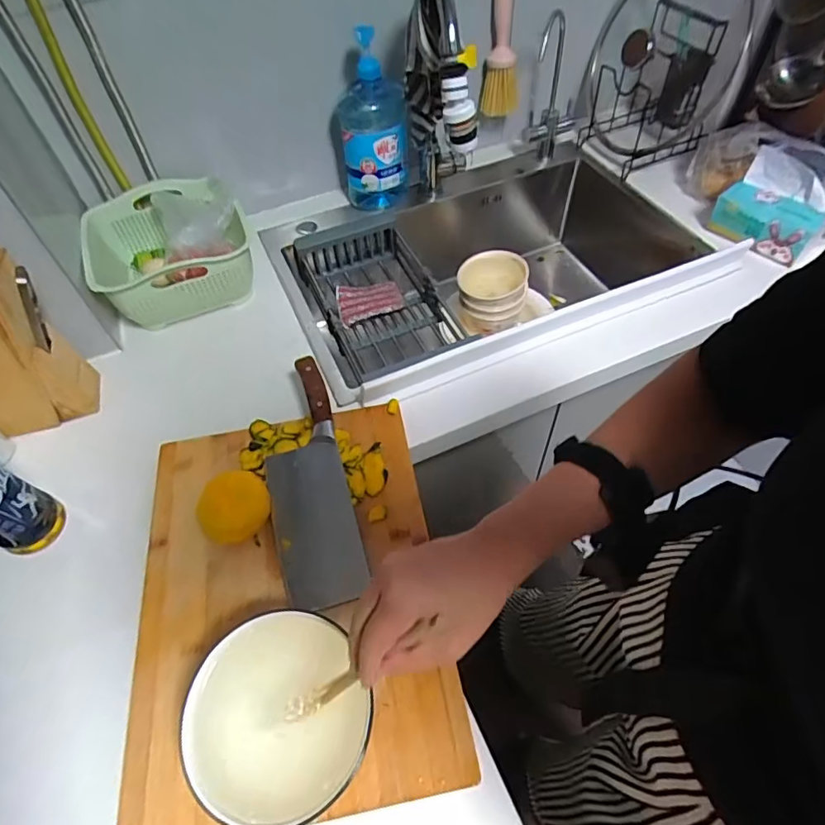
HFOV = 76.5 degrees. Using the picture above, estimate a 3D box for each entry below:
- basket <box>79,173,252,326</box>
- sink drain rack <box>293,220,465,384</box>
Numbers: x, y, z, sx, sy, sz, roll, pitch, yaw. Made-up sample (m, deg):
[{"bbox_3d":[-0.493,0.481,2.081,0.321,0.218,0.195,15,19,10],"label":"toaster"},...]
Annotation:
[{"bbox_3d":[-0.367,-0.250,0.807,0.210,0.109,0.219,-19,55,-10],"label":"basket"},{"bbox_3d":[-0.067,-0.206,0.920,0.203,0.130,0.261,-20,55,-10],"label":"sink drain rack"}]

